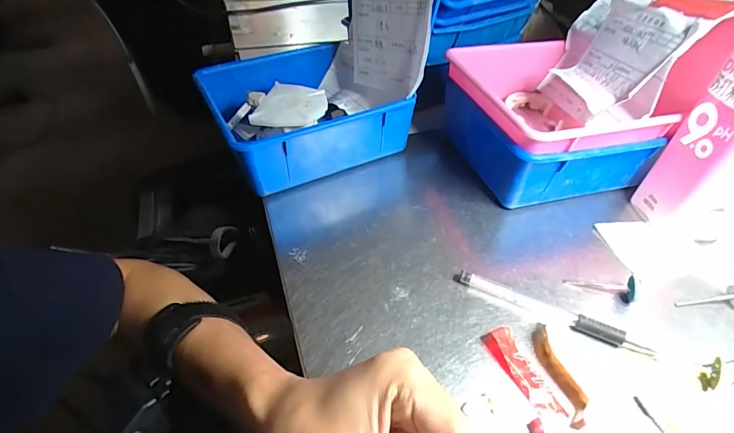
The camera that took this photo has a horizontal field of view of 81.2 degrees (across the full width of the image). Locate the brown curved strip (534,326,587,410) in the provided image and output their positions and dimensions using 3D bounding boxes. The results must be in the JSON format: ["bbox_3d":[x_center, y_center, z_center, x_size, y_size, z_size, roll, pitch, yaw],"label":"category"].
[{"bbox_3d":[0.119,0.094,0.273,0.012,0.012,0.055,-6,45,-9],"label":"brown curved strip"}]

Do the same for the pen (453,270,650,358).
[{"bbox_3d":[0.127,0.065,0.299,0.131,0.012,0.012,23,48,19],"label":"pen"}]

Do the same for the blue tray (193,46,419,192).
[{"bbox_3d":[-0.068,-0.105,0.429,0.161,0.066,0.160,-20,49,-22],"label":"blue tray"}]

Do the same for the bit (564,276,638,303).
[{"bbox_3d":[0.172,0.051,0.315,0.047,0.014,0.014,7,44,4],"label":"bit"}]

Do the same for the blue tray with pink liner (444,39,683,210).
[{"bbox_3d":[0.161,-0.088,0.406,0.140,0.085,0.153,-10,46,-12],"label":"blue tray with pink liner"}]

